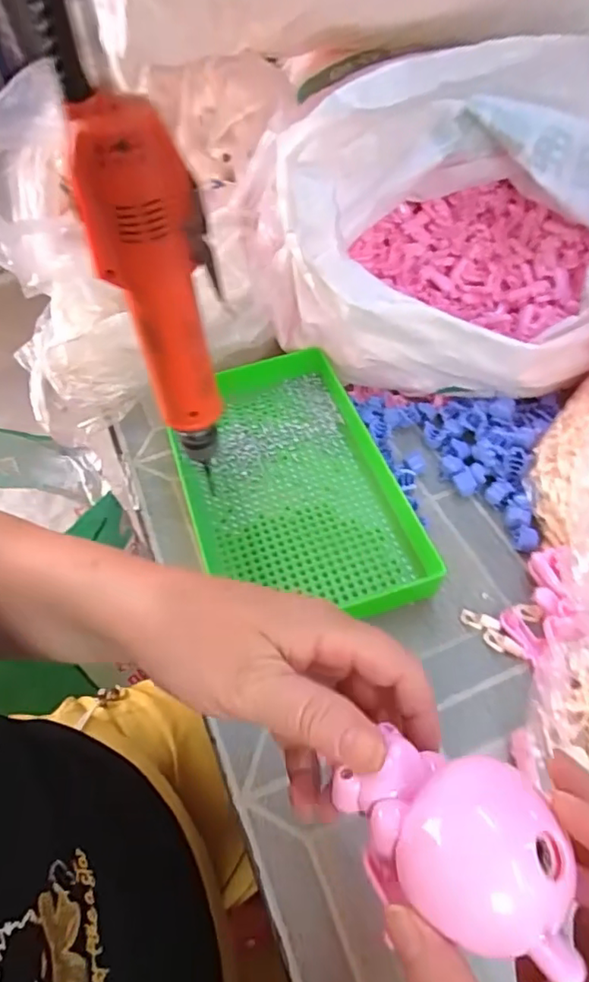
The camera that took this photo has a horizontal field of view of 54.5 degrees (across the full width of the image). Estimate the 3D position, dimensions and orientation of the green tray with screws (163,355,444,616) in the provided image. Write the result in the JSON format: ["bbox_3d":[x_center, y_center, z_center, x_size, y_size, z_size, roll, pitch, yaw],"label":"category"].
[{"bbox_3d":[-0.005,-0.008,0.444,0.152,0.028,0.238,-17,54,-8],"label":"green tray with screws"}]

